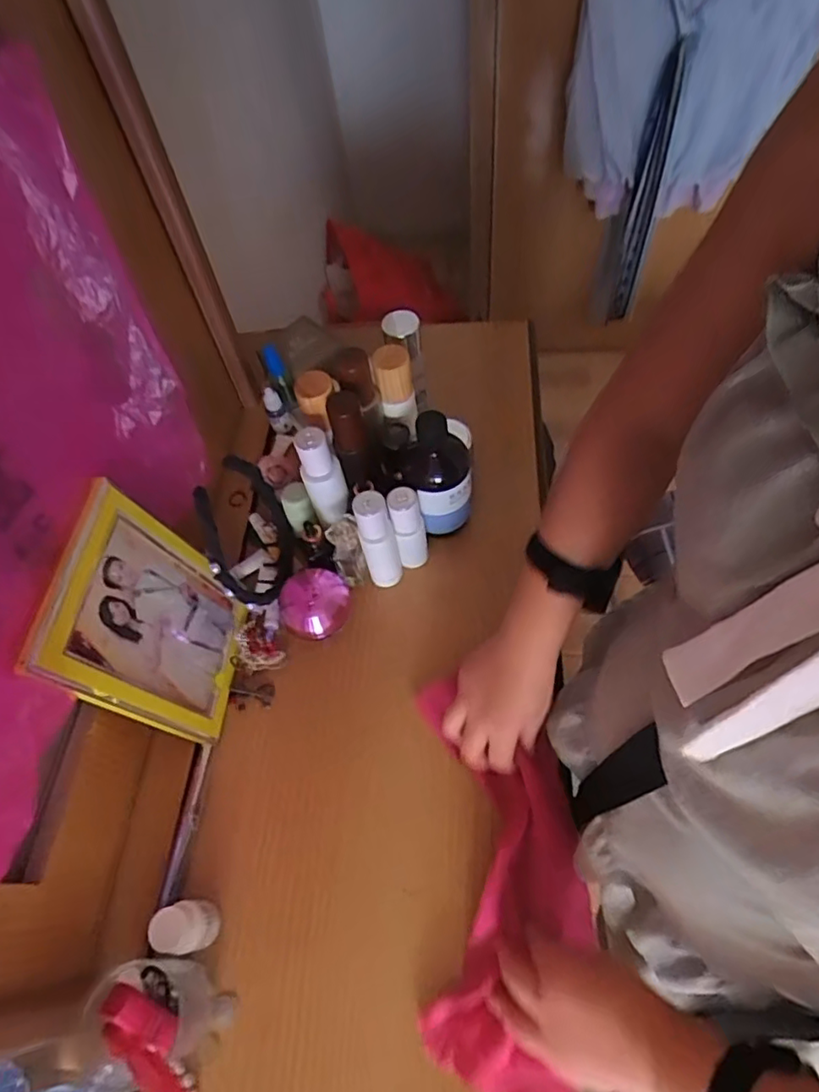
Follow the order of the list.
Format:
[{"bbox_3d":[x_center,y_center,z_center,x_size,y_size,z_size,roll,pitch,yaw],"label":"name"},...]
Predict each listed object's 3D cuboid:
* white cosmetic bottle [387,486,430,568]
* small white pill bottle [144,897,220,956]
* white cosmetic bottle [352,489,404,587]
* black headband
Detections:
[{"bbox_3d":[-0.001,-0.016,0.637,0.034,0.122,0.031,-2,60,4],"label":"white cosmetic bottle"},{"bbox_3d":[-0.183,0.314,0.498,0.035,0.073,0.037,-2,60,4],"label":"small white pill bottle"},{"bbox_3d":[-0.031,-0.002,0.620,0.036,0.145,0.037,-2,60,4],"label":"white cosmetic bottle"},{"bbox_3d":[-0.164,-0.005,0.623,0.063,0.153,0.136,-8,60,1],"label":"black headband"}]

